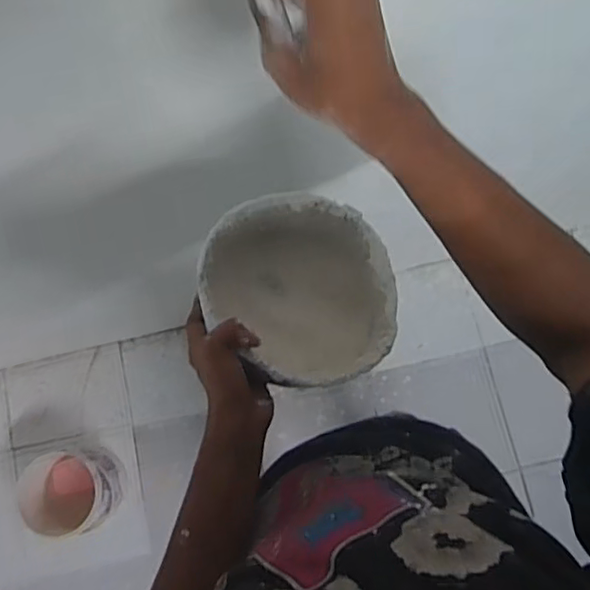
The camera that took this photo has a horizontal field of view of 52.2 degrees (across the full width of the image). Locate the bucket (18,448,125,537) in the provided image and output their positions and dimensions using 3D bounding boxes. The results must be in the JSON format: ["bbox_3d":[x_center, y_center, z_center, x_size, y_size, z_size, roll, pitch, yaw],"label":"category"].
[{"bbox_3d":[-0.519,0.455,1.400,0.220,0.193,0.186,-7,80,0],"label":"bucket"}]

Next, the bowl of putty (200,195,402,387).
[{"bbox_3d":[0.006,-0.004,0.591,0.171,0.105,0.180,0,80,1],"label":"bowl of putty"}]

